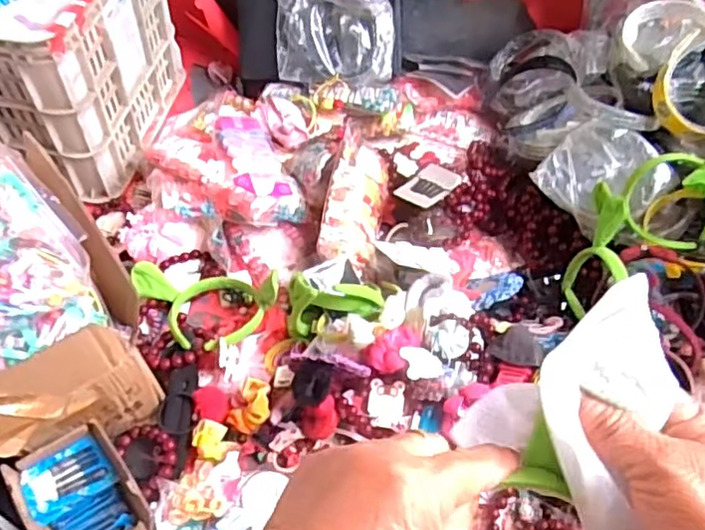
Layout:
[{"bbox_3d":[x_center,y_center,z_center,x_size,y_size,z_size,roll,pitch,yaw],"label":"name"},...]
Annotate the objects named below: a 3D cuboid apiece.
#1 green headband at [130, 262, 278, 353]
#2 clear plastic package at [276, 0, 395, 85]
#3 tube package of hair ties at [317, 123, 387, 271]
[{"bbox_3d":[-0.198,0.051,0.852,0.193,0.059,0.137,11,55,5],"label":"green headband"},{"bbox_3d":[-0.030,-0.383,1.064,0.190,0.017,0.165,-1,94,7],"label":"clear plastic package"},{"bbox_3d":[0.005,-0.094,0.949,0.081,0.054,0.232,7,55,2],"label":"tube package of hair ties"}]

